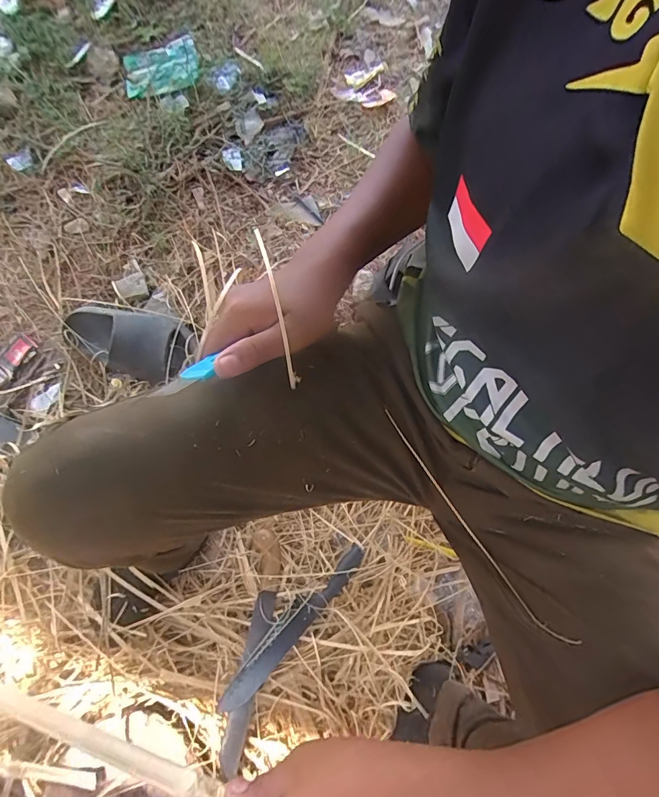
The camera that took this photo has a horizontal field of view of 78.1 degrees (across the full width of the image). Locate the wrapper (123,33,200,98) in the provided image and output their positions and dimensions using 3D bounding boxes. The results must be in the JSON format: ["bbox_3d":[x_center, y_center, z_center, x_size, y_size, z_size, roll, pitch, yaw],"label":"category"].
[{"bbox_3d":[-0.366,-0.721,0.889,0.159,0.031,0.117,-17,73,-5],"label":"wrapper"}]

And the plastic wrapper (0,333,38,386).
[{"bbox_3d":[-0.624,-0.079,0.791,0.060,0.010,0.105,41,77,12],"label":"plastic wrapper"}]

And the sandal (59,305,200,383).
[{"bbox_3d":[-0.366,-0.109,0.732,0.252,0.074,0.128,12,76,4],"label":"sandal"}]

